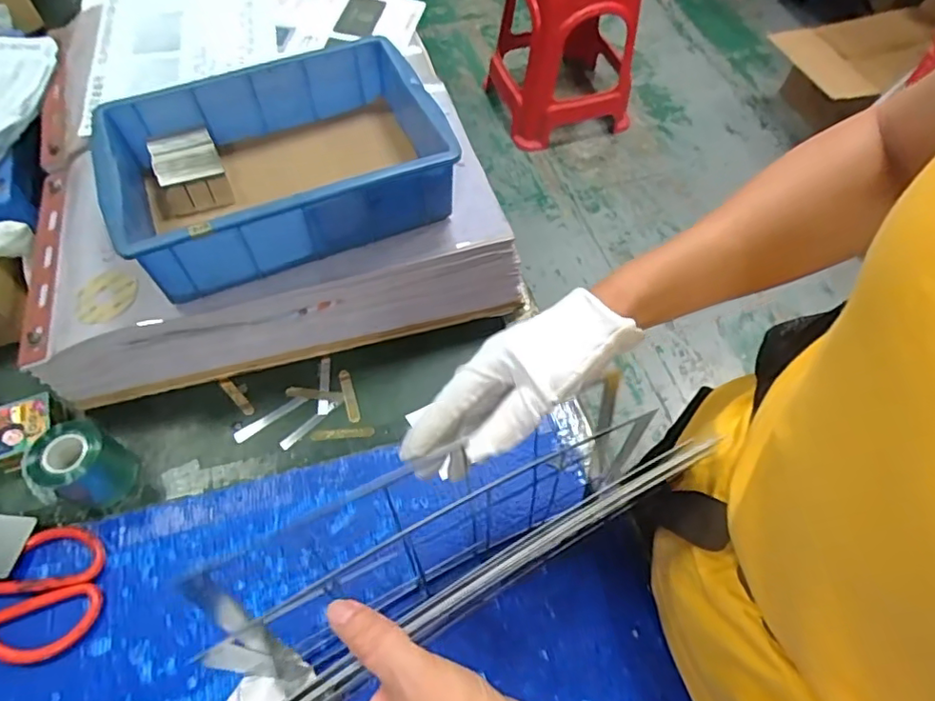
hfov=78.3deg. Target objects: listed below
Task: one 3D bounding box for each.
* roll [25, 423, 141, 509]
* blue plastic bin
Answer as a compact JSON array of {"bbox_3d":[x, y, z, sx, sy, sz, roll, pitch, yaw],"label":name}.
[{"bbox_3d":[-0.332,0.100,0.496,0.056,0.072,0.058,1,60,-2],"label":"roll"},{"bbox_3d":[-0.174,-0.175,0.541,0.283,0.086,0.189,-20,63,-13],"label":"blue plastic bin"}]

